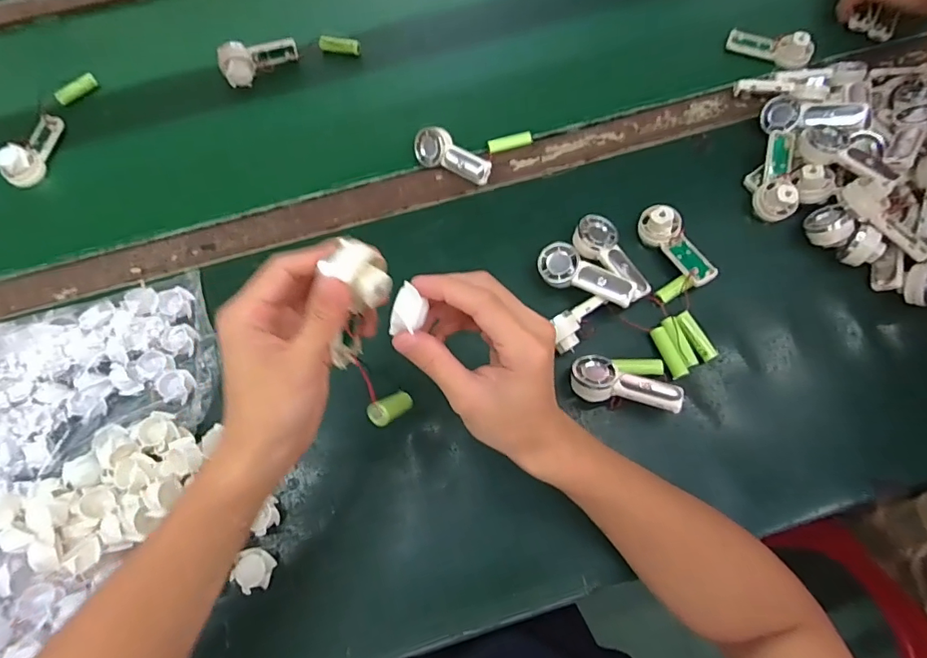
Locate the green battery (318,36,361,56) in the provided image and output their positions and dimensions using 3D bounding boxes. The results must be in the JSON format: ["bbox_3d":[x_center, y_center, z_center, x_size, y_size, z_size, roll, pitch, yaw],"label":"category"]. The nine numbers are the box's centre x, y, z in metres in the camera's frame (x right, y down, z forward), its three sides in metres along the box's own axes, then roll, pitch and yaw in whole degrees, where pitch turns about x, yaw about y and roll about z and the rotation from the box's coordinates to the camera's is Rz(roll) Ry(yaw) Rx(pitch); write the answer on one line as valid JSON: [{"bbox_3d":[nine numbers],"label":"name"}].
[{"bbox_3d":[-0.156,-0.358,0.637,0.051,0.018,0.014,5,68,3],"label":"green battery"}]

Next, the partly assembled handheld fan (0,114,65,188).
[{"bbox_3d":[-0.492,-0.209,0.576,0.029,0.035,0.093,4,68,3],"label":"partly assembled handheld fan"}]

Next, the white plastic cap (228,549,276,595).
[{"bbox_3d":[-0.172,0.198,0.414,0.030,0.011,0.032,0,68,1],"label":"white plastic cap"}]

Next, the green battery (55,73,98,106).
[{"bbox_3d":[-0.475,-0.296,0.620,0.013,0.014,0.050,40,74,16],"label":"green battery"}]

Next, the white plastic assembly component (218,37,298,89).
[{"bbox_3d":[-0.246,-0.327,0.611,0.089,0.030,0.044,-14,68,-4],"label":"white plastic assembly component"}]

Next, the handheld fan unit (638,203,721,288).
[{"bbox_3d":[0.210,-0.082,0.496,0.029,0.031,0.092,-30,70,-10],"label":"handheld fan unit"}]

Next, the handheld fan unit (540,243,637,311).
[{"bbox_3d":[0.114,-0.047,0.479,0.092,0.036,0.032,31,72,13],"label":"handheld fan unit"}]

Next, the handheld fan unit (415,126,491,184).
[{"bbox_3d":[-0.012,-0.185,0.543,0.096,0.029,0.029,32,72,13],"label":"handheld fan unit"}]

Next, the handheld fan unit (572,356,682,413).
[{"bbox_3d":[0.140,0.049,0.443,0.090,0.038,0.038,12,69,6],"label":"handheld fan unit"}]

